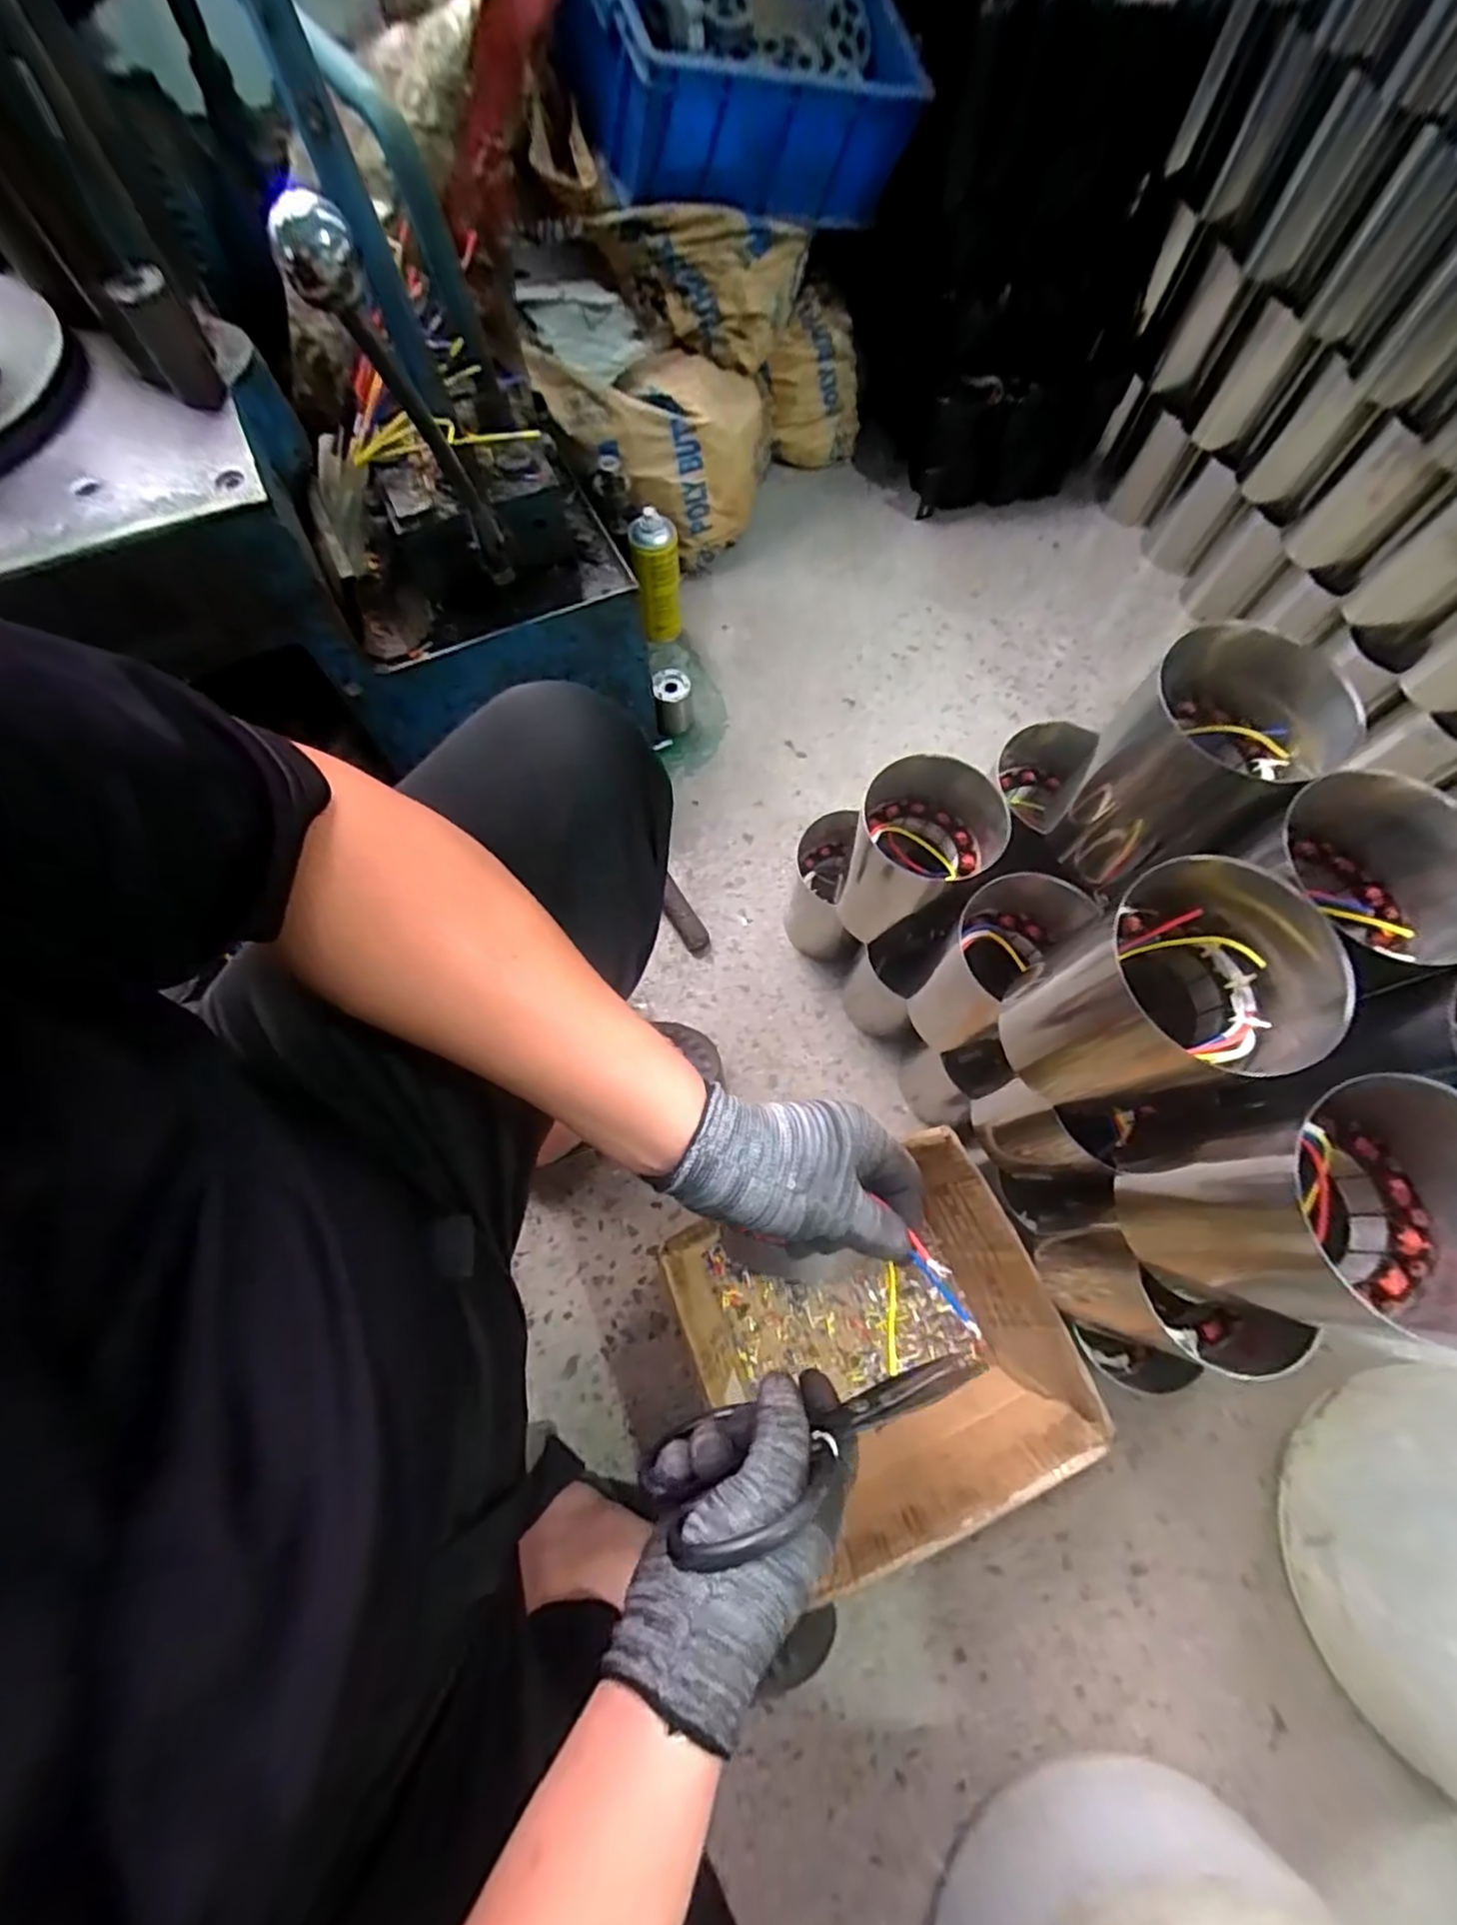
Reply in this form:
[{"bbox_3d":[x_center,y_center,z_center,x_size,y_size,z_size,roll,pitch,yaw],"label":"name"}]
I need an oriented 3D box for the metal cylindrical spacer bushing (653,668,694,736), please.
[{"bbox_3d":[-0.075,-0.351,0.944,0.051,0.083,0.053,0,70,0],"label":"metal cylindrical spacer bushing"}]

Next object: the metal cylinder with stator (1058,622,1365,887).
[{"bbox_3d":[0.333,-0.143,0.501,0.106,0.164,0.107,0,70,0],"label":"metal cylinder with stator"}]

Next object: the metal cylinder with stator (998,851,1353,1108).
[{"bbox_3d":[0.273,0.027,0.452,0.112,0.184,0.114,0,70,0],"label":"metal cylinder with stator"}]

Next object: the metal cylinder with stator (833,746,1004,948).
[{"bbox_3d":[0.174,-0.097,0.671,0.124,0.174,0.133,0,70,0],"label":"metal cylinder with stator"}]

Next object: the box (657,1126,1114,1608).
[{"bbox_3d":[0.132,0.352,0.657,0.304,0.145,0.282,-20,72,-7],"label":"box"}]

